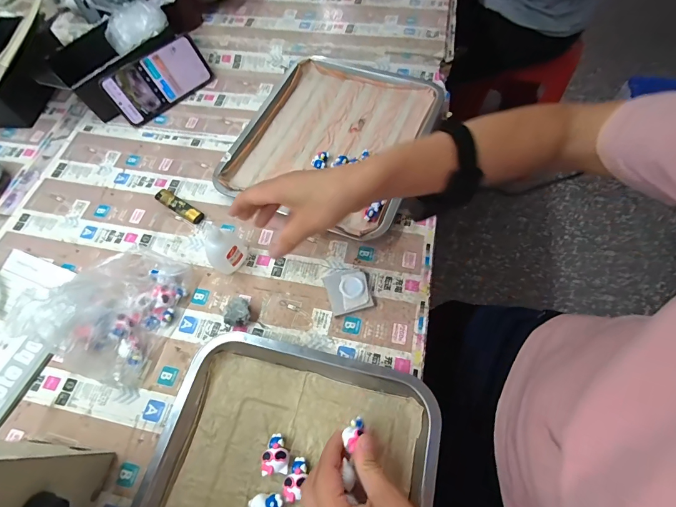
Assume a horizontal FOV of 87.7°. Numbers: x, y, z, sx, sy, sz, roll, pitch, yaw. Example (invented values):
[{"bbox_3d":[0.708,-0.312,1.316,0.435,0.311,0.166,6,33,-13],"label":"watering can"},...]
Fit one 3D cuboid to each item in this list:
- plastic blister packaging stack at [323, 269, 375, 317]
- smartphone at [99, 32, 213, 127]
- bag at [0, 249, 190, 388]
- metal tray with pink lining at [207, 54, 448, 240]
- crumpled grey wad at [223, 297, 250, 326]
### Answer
[{"bbox_3d":[0.012,0.044,0.421,0.048,0.015,0.053,-14,64,-5],"label":"plastic blister packaging stack"},{"bbox_3d":[-0.291,-0.285,0.577,0.163,0.079,0.008,-43,37,-17],"label":"smartphone"},{"bbox_3d":[-0.248,0.055,0.385,0.104,0.092,0.146,18,66,11],"label":"bag"},{"bbox_3d":[-0.007,-0.181,0.534,0.265,0.030,0.312,20,66,12],"label":"metal tray with pink lining"},{"bbox_3d":[-0.117,0.068,0.413,0.029,0.023,0.036,-13,64,-4],"label":"crumpled grey wad"}]

